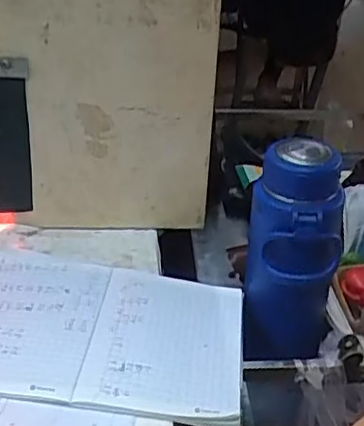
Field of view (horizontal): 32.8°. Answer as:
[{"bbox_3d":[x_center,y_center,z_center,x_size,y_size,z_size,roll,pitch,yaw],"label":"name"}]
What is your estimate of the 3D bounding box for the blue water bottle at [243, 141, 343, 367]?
[{"bbox_3d":[0.124,0.054,0.698,0.098,0.259,0.095,-6,33,-15],"label":"blue water bottle"}]

